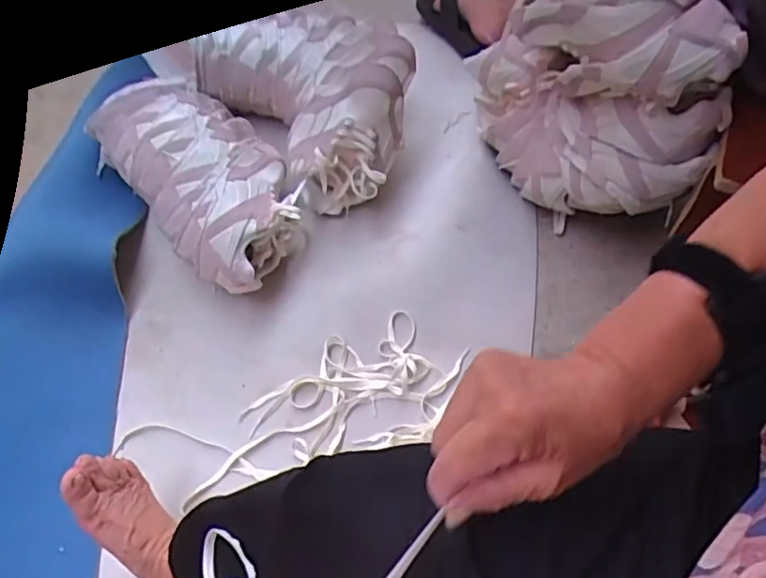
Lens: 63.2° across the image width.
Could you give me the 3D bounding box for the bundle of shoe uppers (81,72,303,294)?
[{"bbox_3d":[-0.257,-0.158,0.936,0.207,0.133,0.362,-38,67,-22],"label":"bundle of shoe uppers"}]

